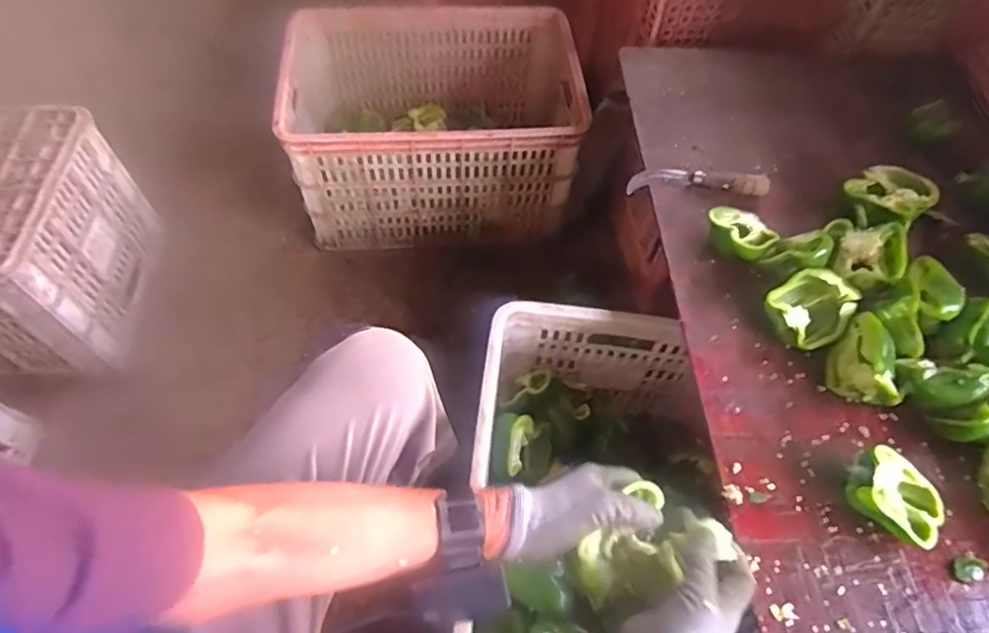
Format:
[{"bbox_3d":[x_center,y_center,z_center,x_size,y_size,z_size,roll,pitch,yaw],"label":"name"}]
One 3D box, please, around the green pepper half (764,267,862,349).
[{"bbox_3d":[0.367,-0.005,0.672,0.097,0.055,0.080,-28,64,-19],"label":"green pepper half"}]

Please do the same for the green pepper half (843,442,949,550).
[{"bbox_3d":[0.381,0.171,0.549,0.088,0.049,0.065,33,62,16],"label":"green pepper half"}]

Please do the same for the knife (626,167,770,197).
[{"bbox_3d":[0.277,-0.188,0.788,0.179,0.033,0.045,6,58,0],"label":"knife"}]

